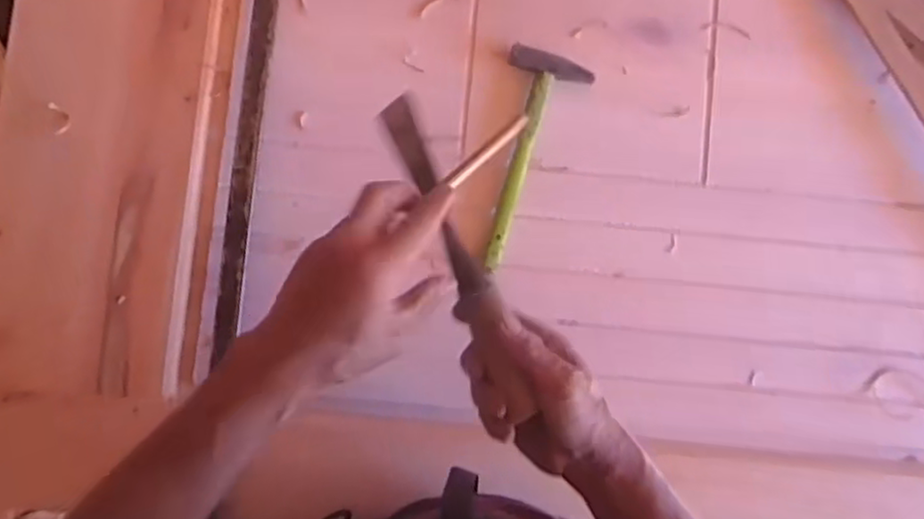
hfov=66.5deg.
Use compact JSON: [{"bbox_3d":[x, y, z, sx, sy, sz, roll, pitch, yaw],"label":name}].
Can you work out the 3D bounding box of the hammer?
[{"bbox_3d":[0.067,-0.103,0.731,0.087,0.023,0.235,16,83,-1],"label":"hammer"}]

